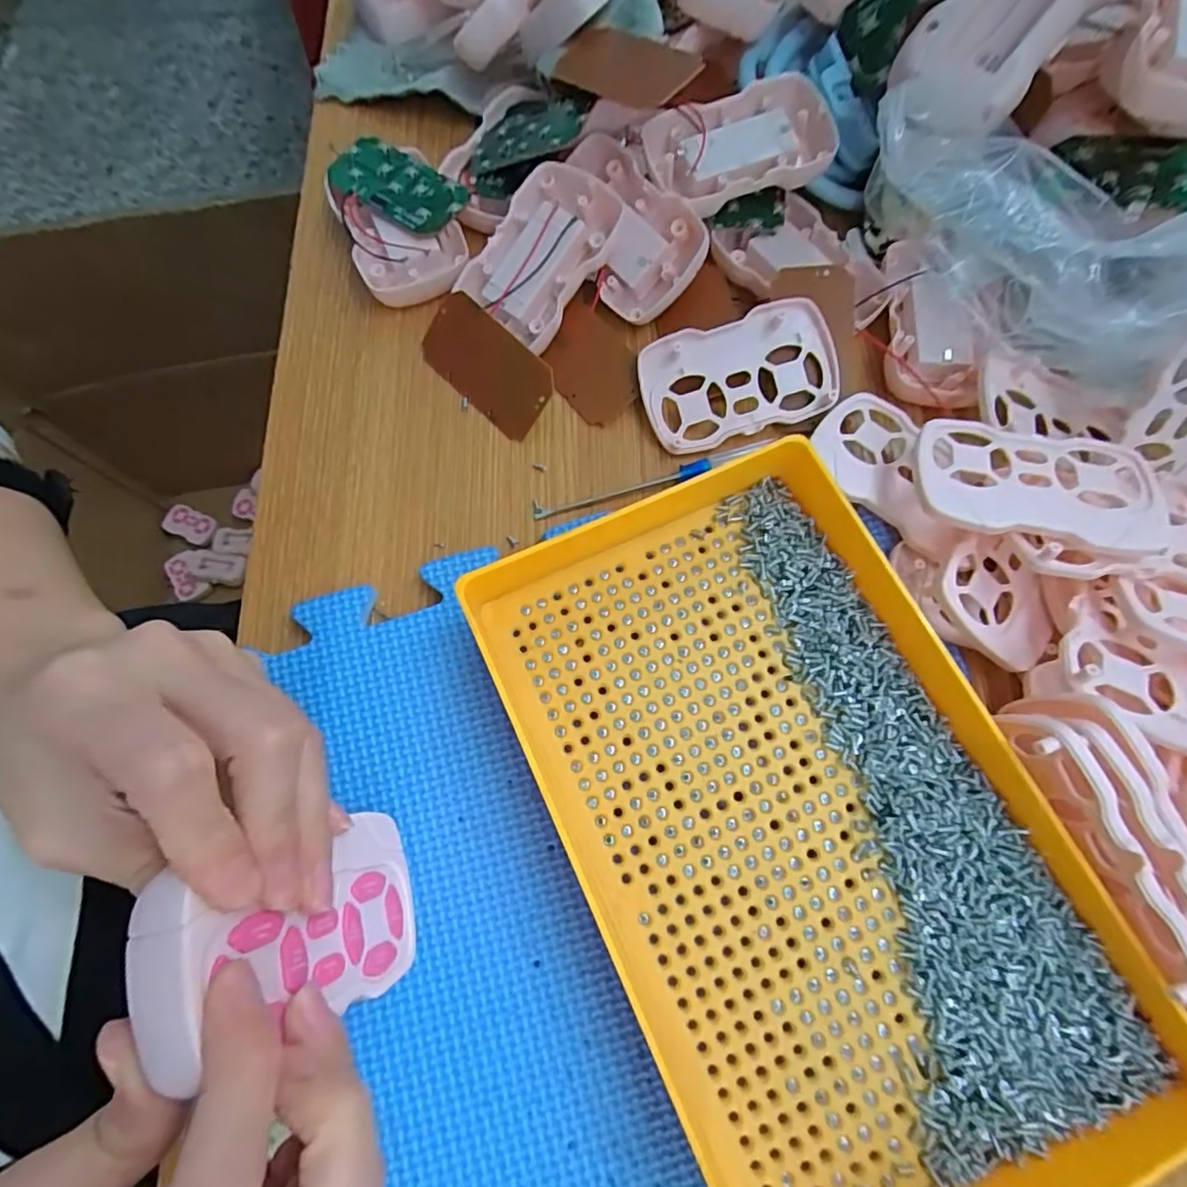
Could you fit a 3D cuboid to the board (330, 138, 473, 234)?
[{"bbox_3d":[-0.100,-0.208,0.300,0.069,0.008,0.035,30,76,9],"label":"board"}]

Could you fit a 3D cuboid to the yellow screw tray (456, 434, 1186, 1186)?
[{"bbox_3d":[0.070,0.078,0.207,0.155,0.035,0.252,-24,75,-5],"label":"yellow screw tray"}]

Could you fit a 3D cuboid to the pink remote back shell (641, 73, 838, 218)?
[{"bbox_3d":[0.072,-0.222,0.288,0.086,0.013,0.056,-16,74,-4],"label":"pink remote back shell"}]

